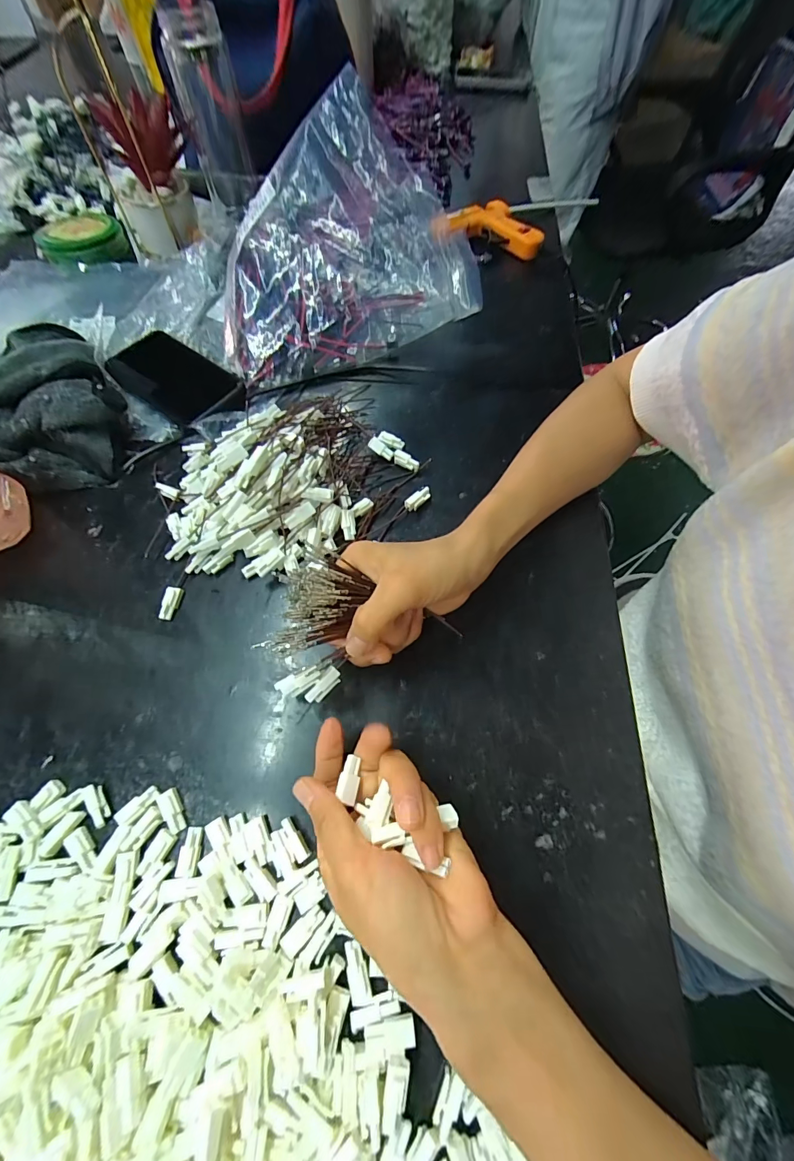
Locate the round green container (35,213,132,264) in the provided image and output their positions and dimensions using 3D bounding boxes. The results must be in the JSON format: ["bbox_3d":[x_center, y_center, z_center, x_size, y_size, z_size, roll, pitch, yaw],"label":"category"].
[{"bbox_3d":[-0.409,-0.446,0.523,0.099,0.019,0.107,-27,67,-12],"label":"round green container"}]

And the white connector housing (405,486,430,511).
[{"bbox_3d":[0.019,-0.071,0.351,0.025,0.012,0.010,-35,69,-15],"label":"white connector housing"}]

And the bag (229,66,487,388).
[{"bbox_3d":[-0.052,-0.332,0.392,0.264,0.153,0.133,-21,66,-9],"label":"bag"}]

